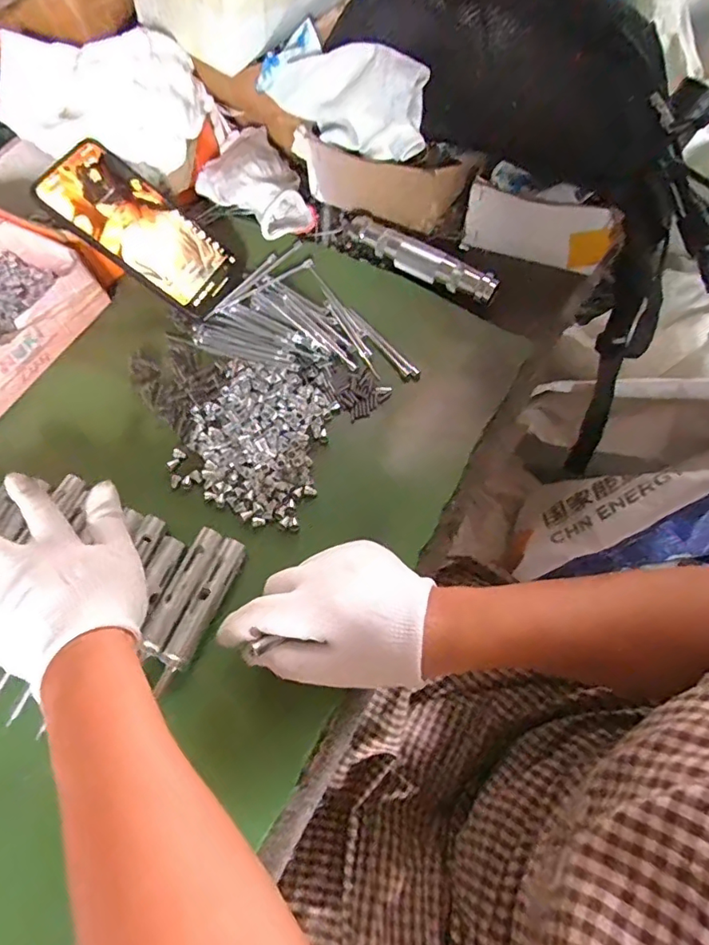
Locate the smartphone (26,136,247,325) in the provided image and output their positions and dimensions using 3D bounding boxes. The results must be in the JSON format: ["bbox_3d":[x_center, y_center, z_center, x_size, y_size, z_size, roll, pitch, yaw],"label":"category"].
[{"bbox_3d":[-0.175,-0.205,0.440,0.160,0.012,0.078,38,70,-14],"label":"smartphone"}]

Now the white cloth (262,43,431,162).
[{"bbox_3d":[-0.005,-0.291,0.411,0.117,0.067,0.034,17,68,10],"label":"white cloth"}]

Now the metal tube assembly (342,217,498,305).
[{"bbox_3d":[0.057,-0.186,0.456,0.143,0.019,0.026,33,71,16],"label":"metal tube assembly"}]

